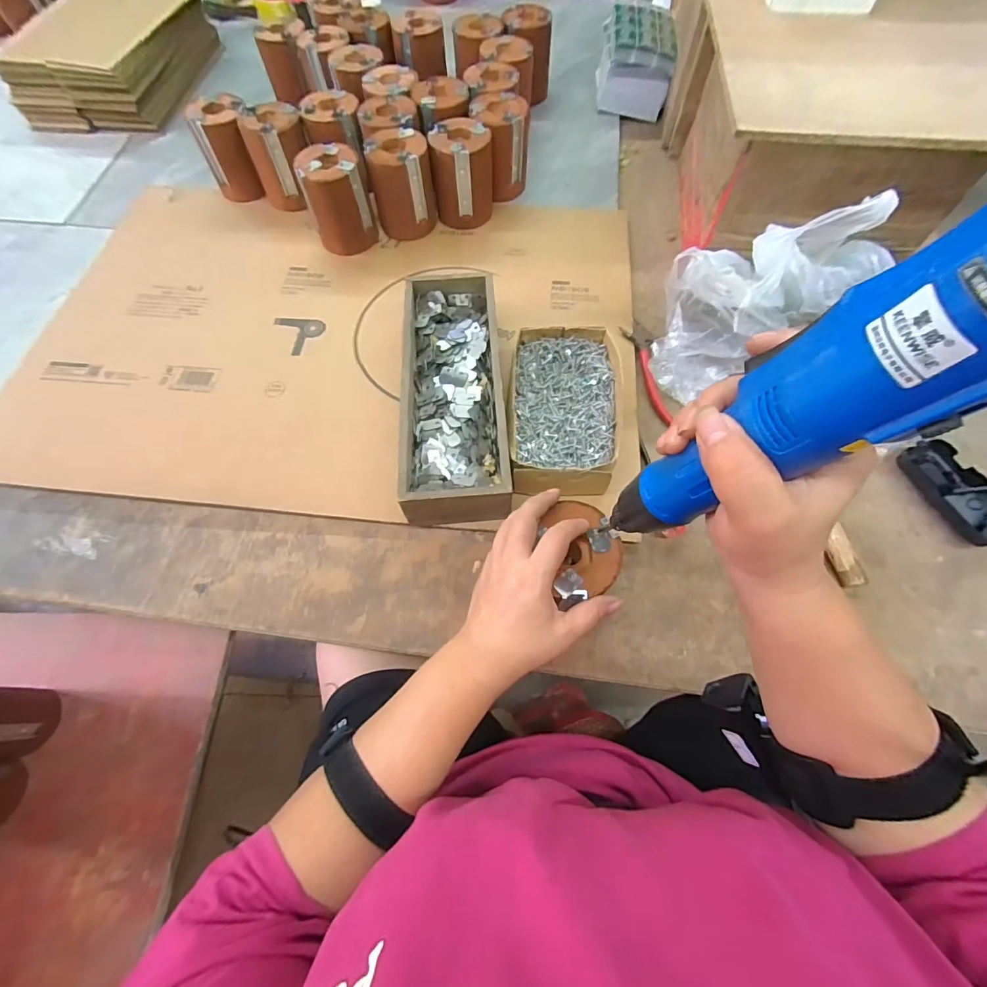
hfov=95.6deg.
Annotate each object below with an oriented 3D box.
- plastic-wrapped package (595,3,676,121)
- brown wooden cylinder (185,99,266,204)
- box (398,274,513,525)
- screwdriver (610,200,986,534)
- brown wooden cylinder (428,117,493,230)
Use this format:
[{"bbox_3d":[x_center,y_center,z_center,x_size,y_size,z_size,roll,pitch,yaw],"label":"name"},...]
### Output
[{"bbox_3d":[0.231,-0.708,0.734,0.109,0.102,0.140,6,64,3],"label":"plastic-wrapped package"},{"bbox_3d":[-0.365,-0.469,0.623,0.067,0.099,0.073,-26,67,-12],"label":"brown wooden cylinder"},{"bbox_3d":[-0.040,-0.105,0.467,0.098,0.055,0.282,-3,64,-1],"label":"box"},{"bbox_3d":[0.110,-0.024,0.185,0.038,0.228,0.034,29,67,-2],"label":"screwdriver"},{"bbox_3d":[-0.040,-0.422,0.599,0.076,0.099,0.074,-3,64,-2],"label":"brown wooden cylinder"}]

